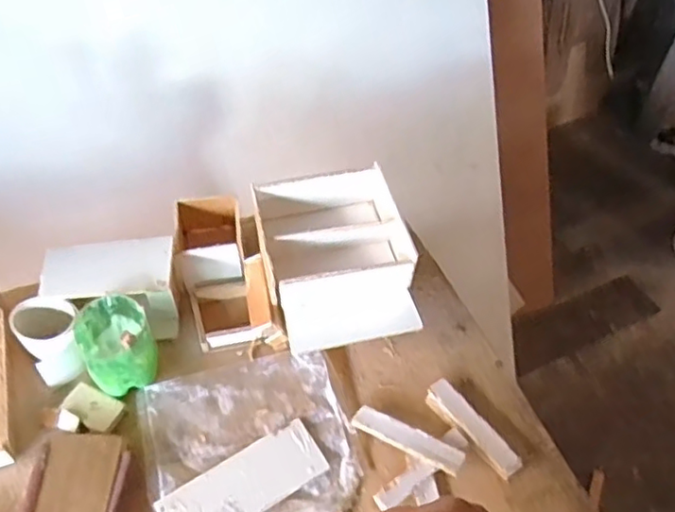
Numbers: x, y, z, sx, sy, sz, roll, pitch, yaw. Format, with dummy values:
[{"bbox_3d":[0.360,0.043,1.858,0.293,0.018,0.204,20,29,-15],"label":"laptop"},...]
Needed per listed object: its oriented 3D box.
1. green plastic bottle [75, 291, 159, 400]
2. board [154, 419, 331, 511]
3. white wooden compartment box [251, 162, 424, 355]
[{"bbox_3d":[-0.180,0.072,0.507,0.056,0.069,0.059,1,50,-1],"label":"green plastic bottle"},{"bbox_3d":[-0.071,0.175,0.474,0.126,0.007,0.049,-26,60,-26],"label":"board"},{"bbox_3d":[-0.002,0.006,0.575,0.128,0.085,0.146,-9,51,-10],"label":"white wooden compartment box"}]

